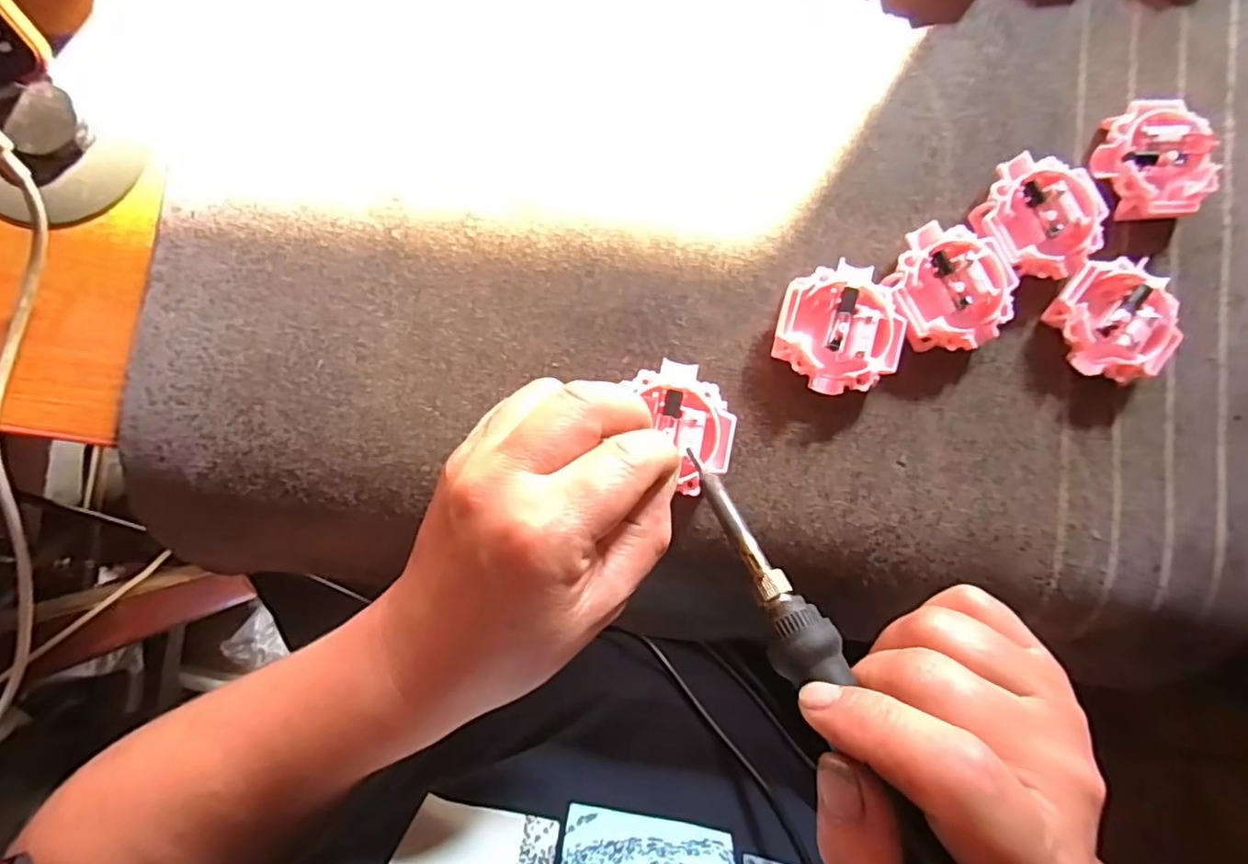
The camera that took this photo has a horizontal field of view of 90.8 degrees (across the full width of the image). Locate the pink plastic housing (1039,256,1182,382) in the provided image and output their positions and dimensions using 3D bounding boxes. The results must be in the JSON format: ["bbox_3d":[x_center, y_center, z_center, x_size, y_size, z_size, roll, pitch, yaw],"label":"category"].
[{"bbox_3d":[0.216,-0.049,0.273,0.048,0.015,0.052,0,86,-3],"label":"pink plastic housing"}]

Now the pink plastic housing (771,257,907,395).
[{"bbox_3d":[0.092,-0.043,0.264,0.051,0.015,0.054,0,86,-3],"label":"pink plastic housing"}]

